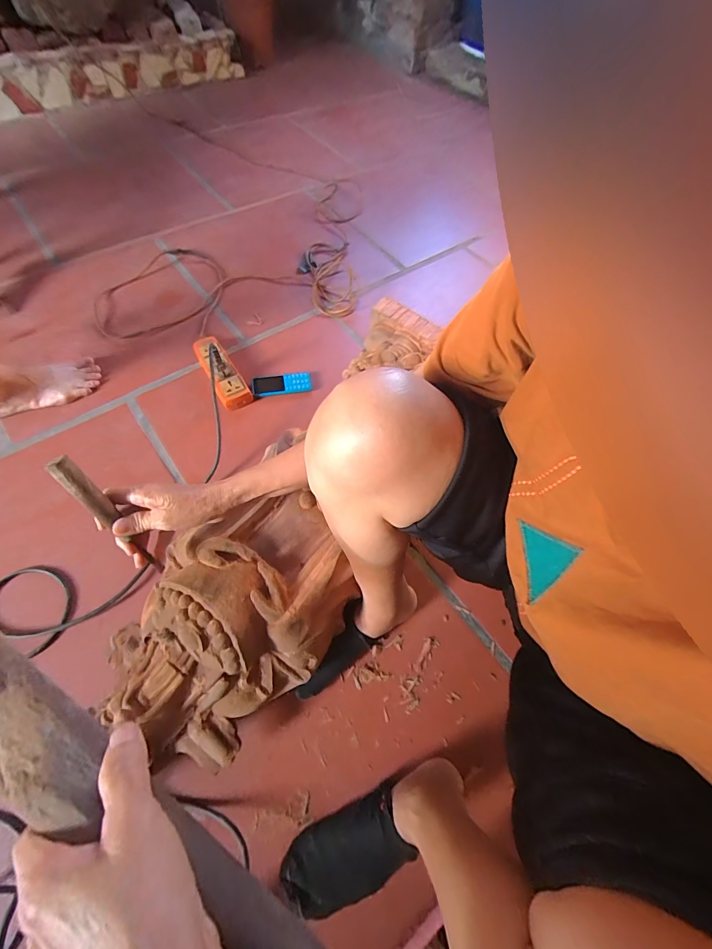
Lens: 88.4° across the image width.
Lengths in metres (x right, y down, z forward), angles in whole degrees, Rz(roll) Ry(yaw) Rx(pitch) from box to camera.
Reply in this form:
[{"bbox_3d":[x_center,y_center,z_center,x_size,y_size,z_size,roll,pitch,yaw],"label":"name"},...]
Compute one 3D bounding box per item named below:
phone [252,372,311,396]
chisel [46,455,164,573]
[{"bbox_3d":[-0.163,-0.199,0.807,0.126,0.009,0.051,-9,70,-7],"label":"phone"},{"bbox_3d":[-0.265,0.053,0.404,0.020,0.173,0.014,-35,39,-20],"label":"chisel"}]

